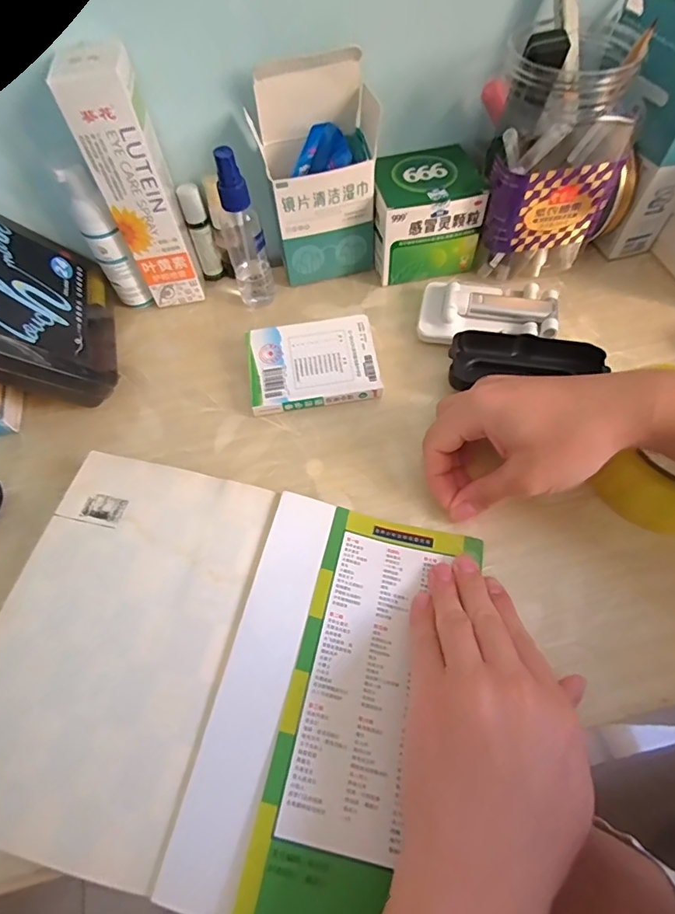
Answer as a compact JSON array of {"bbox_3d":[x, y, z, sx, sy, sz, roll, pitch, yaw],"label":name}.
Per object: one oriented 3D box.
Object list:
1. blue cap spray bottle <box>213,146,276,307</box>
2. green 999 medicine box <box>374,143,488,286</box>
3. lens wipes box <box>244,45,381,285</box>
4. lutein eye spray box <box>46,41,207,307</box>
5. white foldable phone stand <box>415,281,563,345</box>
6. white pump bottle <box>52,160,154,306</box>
[{"bbox_3d":[-0.077,-0.183,0.378,0.033,0.128,0.029,-16,61,-6],"label":"blue cap spray bottle"},{"bbox_3d":[0.075,-0.216,0.414,0.088,0.081,0.076,-9,60,-2],"label":"green 999 medicine box"},{"bbox_3d":[-0.016,-0.224,0.386,0.095,0.150,0.061,-7,60,-1],"label":"lens wipes box"},{"bbox_3d":[-0.151,-0.202,0.361,0.049,0.183,0.040,-16,61,-6],"label":"lutein eye spray box"},{"bbox_3d":[0.123,-0.120,0.388,0.105,0.027,0.066,6,61,6],"label":"white foldable phone stand"},{"bbox_3d":[-0.186,-0.171,0.381,0.026,0.121,0.027,-34,64,-15],"label":"white pump bottle"}]

